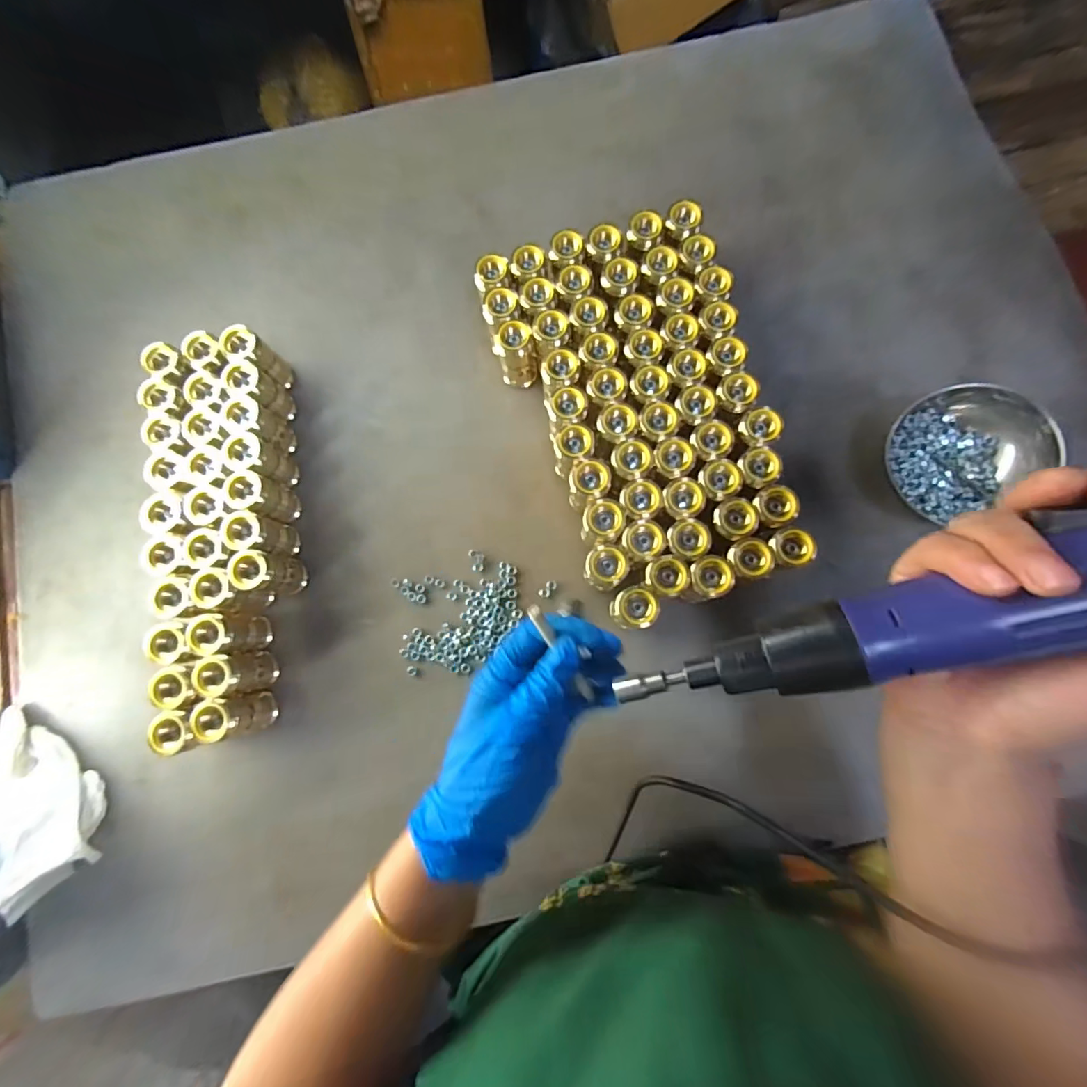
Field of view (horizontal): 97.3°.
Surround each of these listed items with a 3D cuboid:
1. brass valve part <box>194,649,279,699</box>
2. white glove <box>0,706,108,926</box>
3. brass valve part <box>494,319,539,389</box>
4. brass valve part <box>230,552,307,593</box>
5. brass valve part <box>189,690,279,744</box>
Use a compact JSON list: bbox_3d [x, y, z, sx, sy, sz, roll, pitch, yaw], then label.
[{"bbox_3d":[-0.248,0.106,0.390,0.030,0.061,0.033,-5,80,1],"label":"brass valve part"},{"bbox_3d":[-0.429,0.207,0.385,0.093,0.048,0.162,-37,81,-5],"label":"white glove"},{"bbox_3d":[-0.024,-0.164,0.422,0.032,0.062,0.028,-15,80,-1],"label":"brass valve part"},{"bbox_3d":[-0.228,0.025,0.400,0.031,0.062,0.030,2,80,2],"label":"brass valve part"},{"bbox_3d":[-0.244,0.137,0.382,0.029,0.060,0.033,-15,80,-1],"label":"brass valve part"}]

